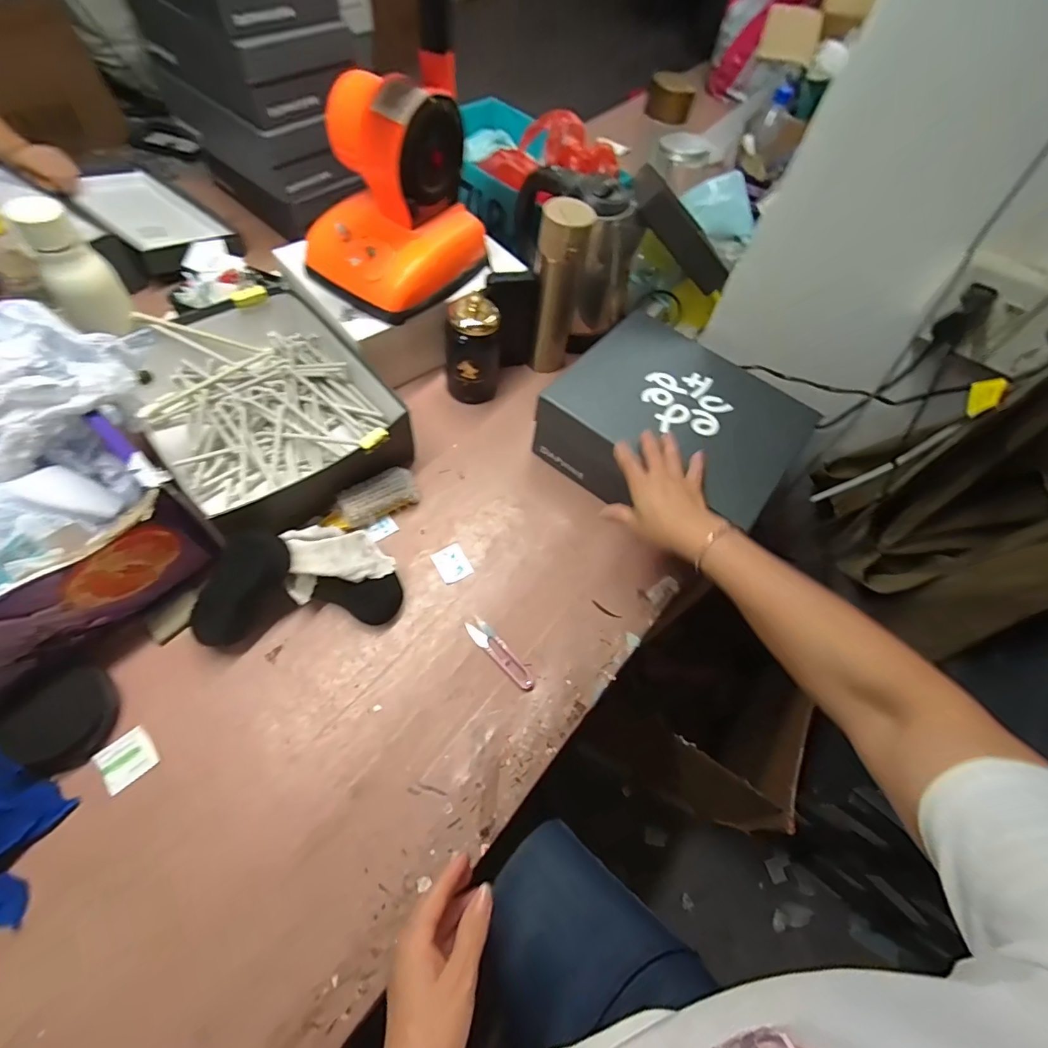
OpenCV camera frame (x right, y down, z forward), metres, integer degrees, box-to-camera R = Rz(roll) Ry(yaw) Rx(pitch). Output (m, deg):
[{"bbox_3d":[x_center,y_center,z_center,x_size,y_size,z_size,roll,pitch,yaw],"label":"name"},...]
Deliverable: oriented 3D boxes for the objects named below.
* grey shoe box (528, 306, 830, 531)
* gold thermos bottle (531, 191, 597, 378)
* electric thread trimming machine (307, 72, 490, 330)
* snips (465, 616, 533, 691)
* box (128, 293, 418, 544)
[{"bbox_3d":[0.197,-0.133,0.667,0.287,0.111,0.233,33,62,15],"label":"grey shoe box"},{"bbox_3d":[0.047,-0.334,0.709,0.066,0.240,0.065,8,60,-2],"label":"gold thermos bottle"},{"bbox_3d":[-0.169,-0.415,0.619,0.163,0.198,0.200,34,62,15],"label":"electric thread trimming machine"},{"bbox_3d":[-0.027,0.149,0.565,0.104,0.004,0.026,42,64,15],"label":"snips"},{"bbox_3d":[-0.337,-0.156,0.640,0.262,0.091,0.335,-33,70,-22],"label":"box"}]

